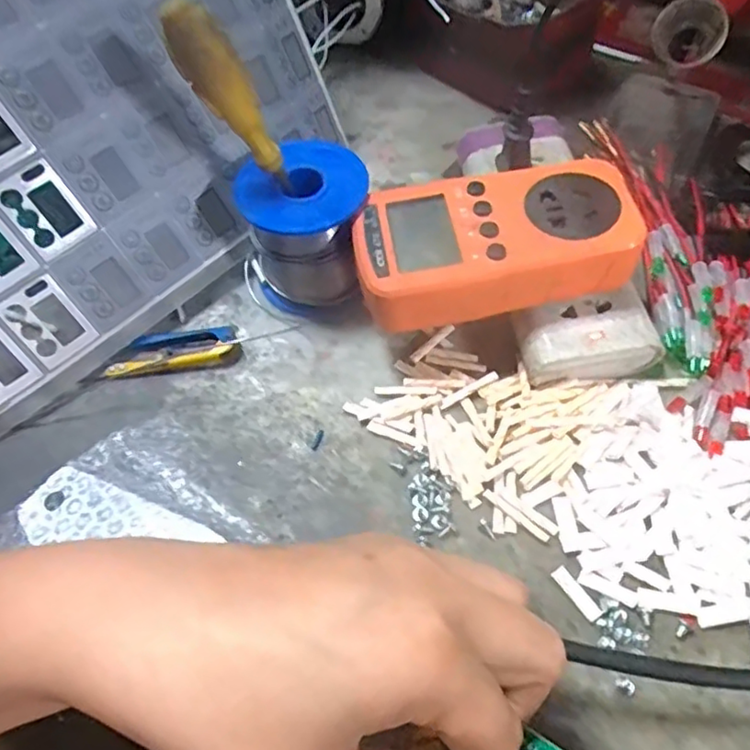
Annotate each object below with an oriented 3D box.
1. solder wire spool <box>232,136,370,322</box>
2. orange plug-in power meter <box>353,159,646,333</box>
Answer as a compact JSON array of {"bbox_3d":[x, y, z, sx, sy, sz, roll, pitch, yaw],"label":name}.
[{"bbox_3d":[-0.035,-0.077,0.325,0.065,0.067,0.062,-20,58,-9],"label":"solder wire spool"},{"bbox_3d":[0.055,-0.063,0.292,0.124,0.031,0.061,-9,57,-2],"label":"orange plug-in power meter"}]

